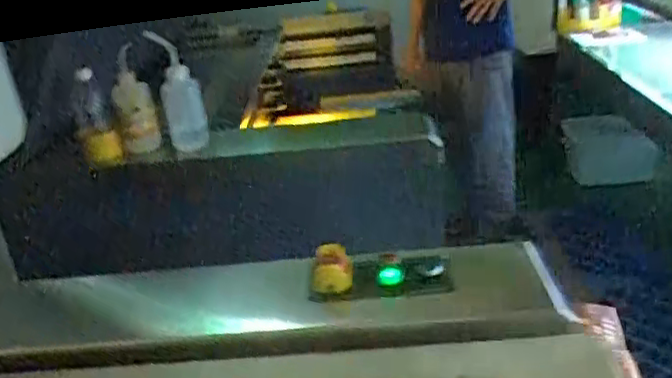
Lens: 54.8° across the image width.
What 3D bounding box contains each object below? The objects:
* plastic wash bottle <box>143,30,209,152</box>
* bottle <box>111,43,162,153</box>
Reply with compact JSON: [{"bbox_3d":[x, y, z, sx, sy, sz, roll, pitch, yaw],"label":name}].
[{"bbox_3d":[-0.310,-0.190,1.292,0.082,0.252,0.087,-11,25,-10],"label":"plastic wash bottle"},{"bbox_3d":[-0.398,-0.171,1.282,0.074,0.216,0.064,-15,26,-19],"label":"bottle"}]

